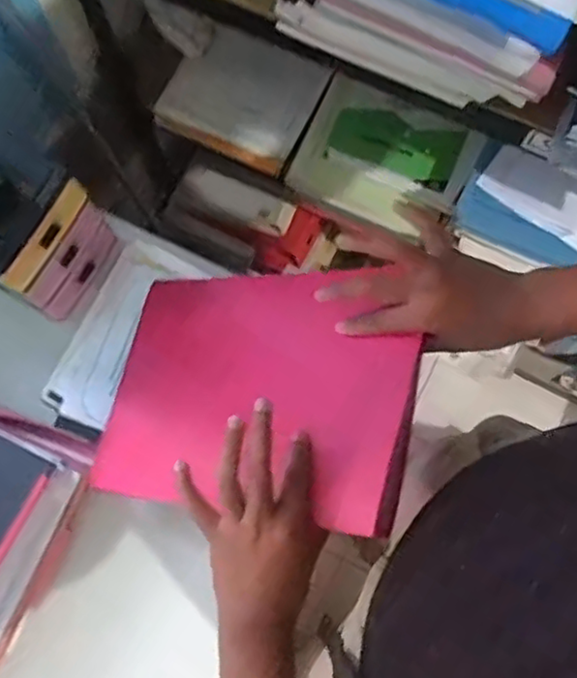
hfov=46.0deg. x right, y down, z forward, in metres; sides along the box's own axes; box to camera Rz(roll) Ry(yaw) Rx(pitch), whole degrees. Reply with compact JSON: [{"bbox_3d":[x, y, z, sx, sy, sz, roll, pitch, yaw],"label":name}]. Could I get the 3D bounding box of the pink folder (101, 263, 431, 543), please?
[{"bbox_3d":[-0.051,0.044,0.660,0.367,0.032,0.230,-1,72,39],"label":"pink folder"}]

